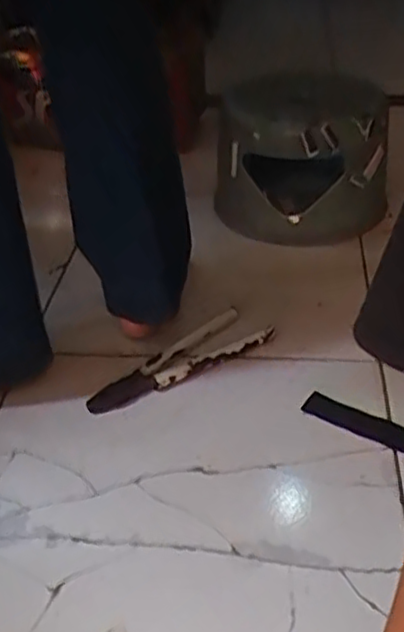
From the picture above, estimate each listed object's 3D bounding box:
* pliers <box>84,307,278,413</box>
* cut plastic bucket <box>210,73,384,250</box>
[{"bbox_3d":[-0.018,0.052,0.761,0.218,0.010,0.068,-31,45,-34],"label":"pliers"},{"bbox_3d":[0.140,-0.234,0.998,0.233,0.182,0.222,2,36,5],"label":"cut plastic bucket"}]

